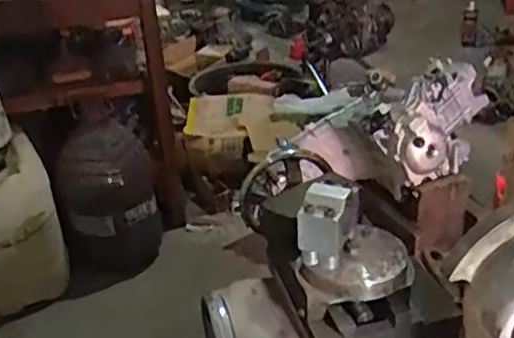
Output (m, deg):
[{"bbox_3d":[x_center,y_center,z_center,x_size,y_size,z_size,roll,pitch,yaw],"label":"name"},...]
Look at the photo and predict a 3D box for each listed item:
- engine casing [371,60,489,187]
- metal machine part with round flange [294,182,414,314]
[{"bbox_3d":[0.496,-0.142,1.774,0.201,0.237,0.344,14,34,30],"label":"engine casing"},{"bbox_3d":[0.096,0.071,0.630,0.112,0.100,0.089,0,29,8],"label":"metal machine part with round flange"}]

